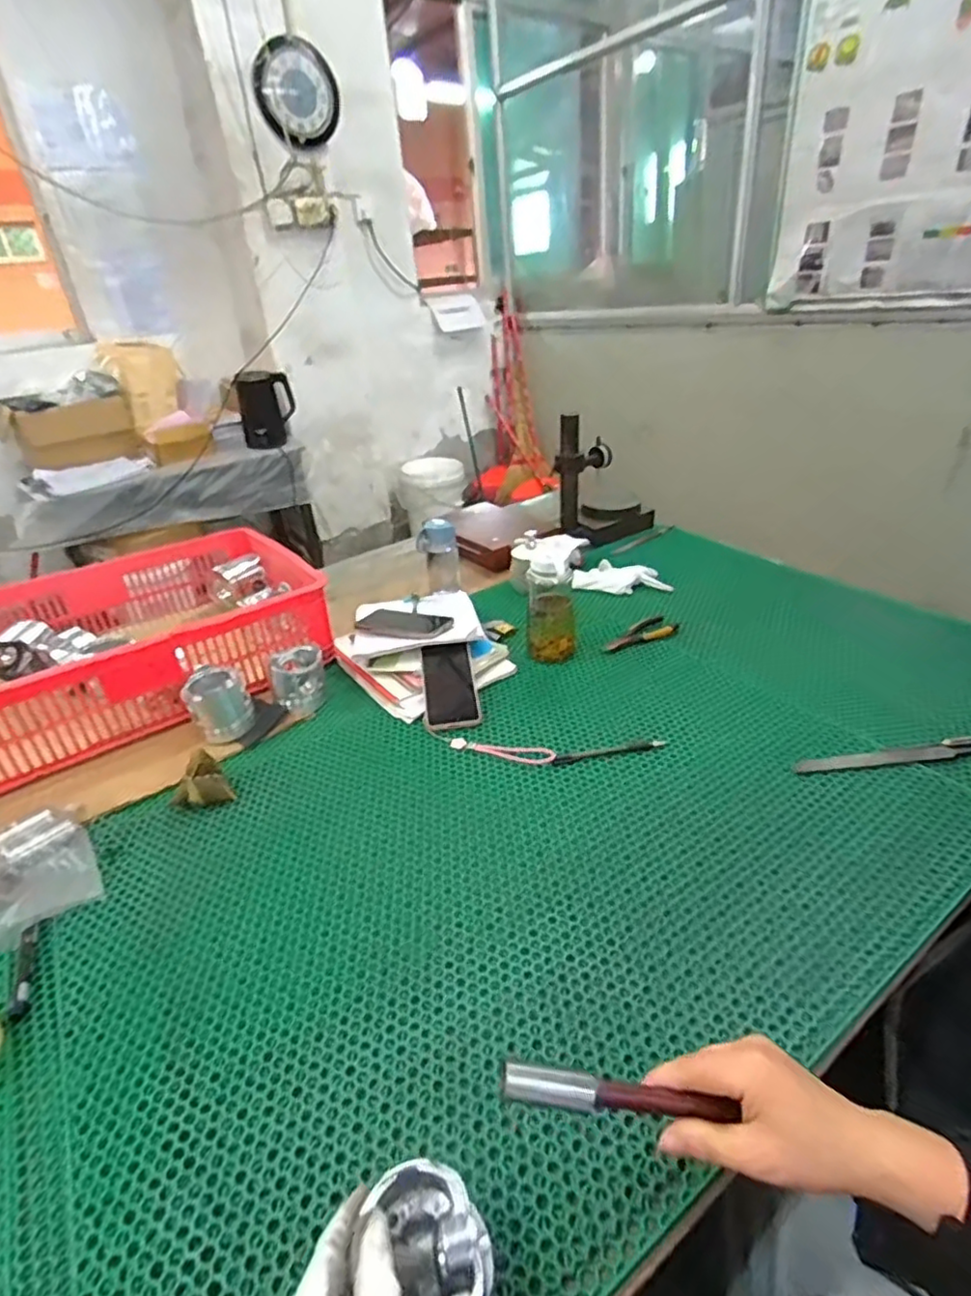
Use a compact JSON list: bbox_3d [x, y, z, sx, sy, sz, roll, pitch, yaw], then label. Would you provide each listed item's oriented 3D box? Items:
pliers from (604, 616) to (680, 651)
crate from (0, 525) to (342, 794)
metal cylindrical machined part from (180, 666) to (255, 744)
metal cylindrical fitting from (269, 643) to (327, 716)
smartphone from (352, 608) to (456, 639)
[{"bbox_3d":[0.269,-0.022,1.080,0.149,0.013,0.062,-22,35,-27],"label":"pliers"},{"bbox_3d":[-0.612,-0.020,1.051,0.577,0.153,0.459,-24,35,-29],"label":"crate"},{"bbox_3d":[-0.391,0.078,0.915,0.085,0.084,0.083,-21,35,-24],"label":"metal cylindrical machined part"},{"bbox_3d":[-0.289,0.049,0.967,0.082,0.073,0.086,-15,33,-16],"label":"metal cylindrical fitting"},{"bbox_3d":[-0.138,-0.044,1.072,0.163,0.013,0.077,9,33,24],"label":"smartphone"}]

